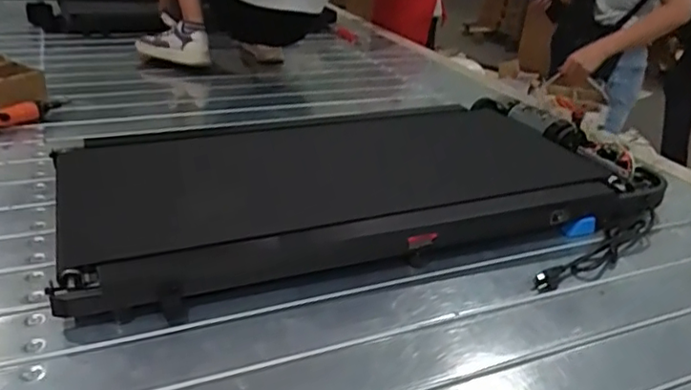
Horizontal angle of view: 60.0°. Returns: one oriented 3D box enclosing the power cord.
[{"bbox_3d":[0.435,0.091,0.998,0.380,0.024,0.057,-18,35,-40],"label":"power cord"}]

